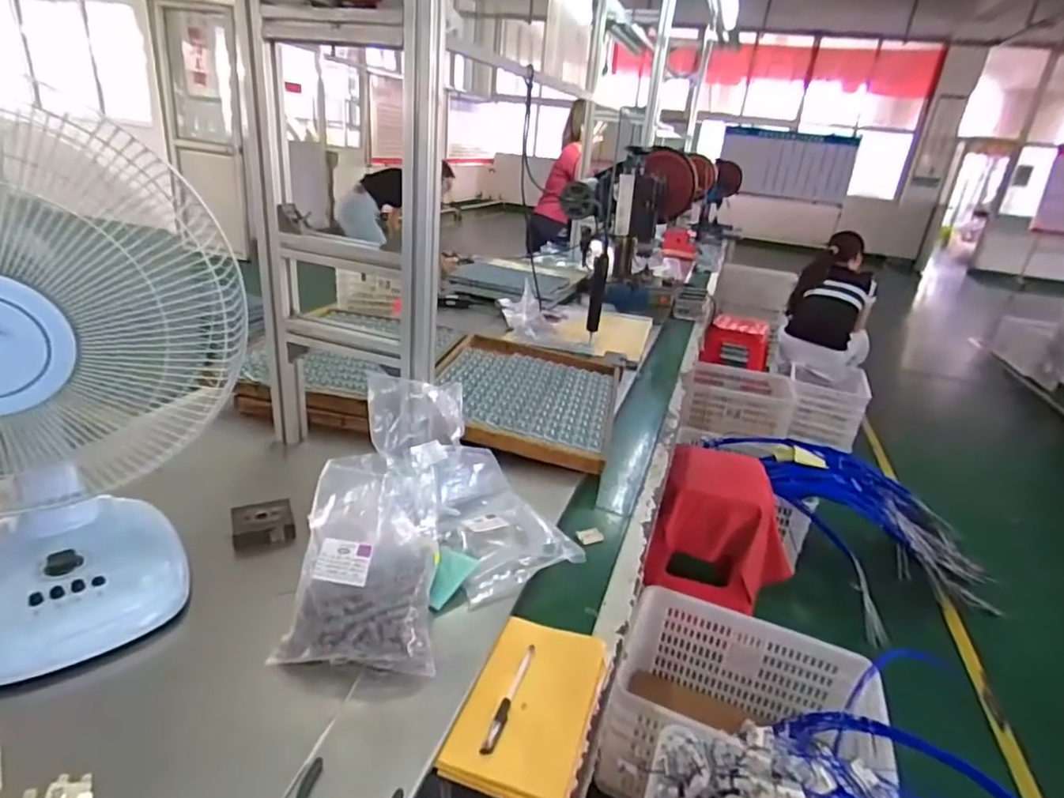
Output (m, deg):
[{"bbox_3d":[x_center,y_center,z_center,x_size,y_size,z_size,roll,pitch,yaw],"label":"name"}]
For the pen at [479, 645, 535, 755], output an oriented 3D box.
[{"bbox_3d":[-0.022,0.317,0.637,0.013,0.005,0.146,13,25,14],"label":"pen"}]

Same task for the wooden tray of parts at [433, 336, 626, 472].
[{"bbox_3d":[-0.010,-0.019,1.312,0.402,0.055,0.567,9,24,5],"label":"wooden tray of parts"}]

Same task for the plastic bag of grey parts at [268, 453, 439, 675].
[{"bbox_3d":[-0.196,0.187,0.690,0.162,0.070,0.246,2,61,-8],"label":"plastic bag of grey parts"}]

